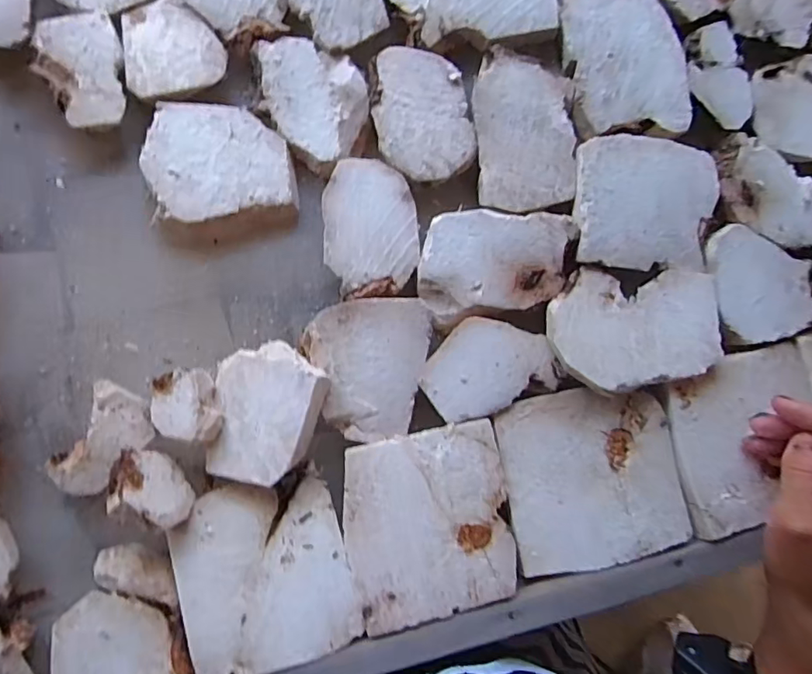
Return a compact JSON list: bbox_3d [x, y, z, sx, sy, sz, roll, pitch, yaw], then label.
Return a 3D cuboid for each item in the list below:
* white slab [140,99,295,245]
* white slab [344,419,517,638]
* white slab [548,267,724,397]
[{"bbox_3d":[-0.114,-0.103,0.324,0.083,0.012,0.086,-15,92,-8],"label":"white slab"},{"bbox_3d":[0.015,0.113,0.317,0.099,0.013,0.106,-12,92,-8],"label":"white slab"},{"bbox_3d":[0.145,-0.005,0.327,0.111,0.021,0.073,0,90,-8],"label":"white slab"}]

